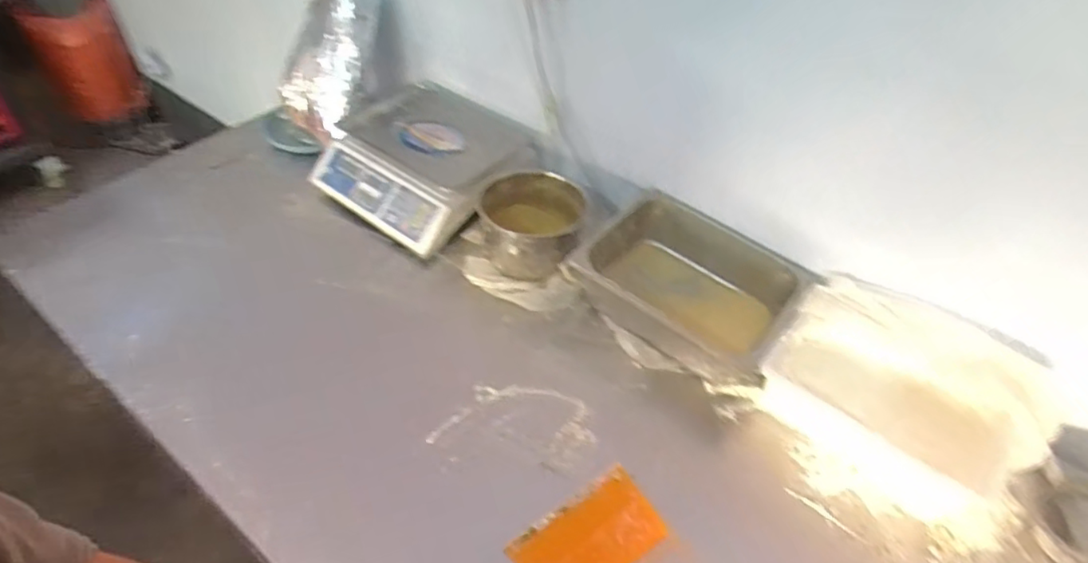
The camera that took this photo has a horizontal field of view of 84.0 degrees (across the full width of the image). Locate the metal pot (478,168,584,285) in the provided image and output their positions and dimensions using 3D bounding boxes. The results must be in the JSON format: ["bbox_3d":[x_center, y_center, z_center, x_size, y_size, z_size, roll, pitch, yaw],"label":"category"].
[{"bbox_3d":[-0.024,-0.103,1.096,0.182,0.119,0.170,1,46,-1],"label":"metal pot"}]

